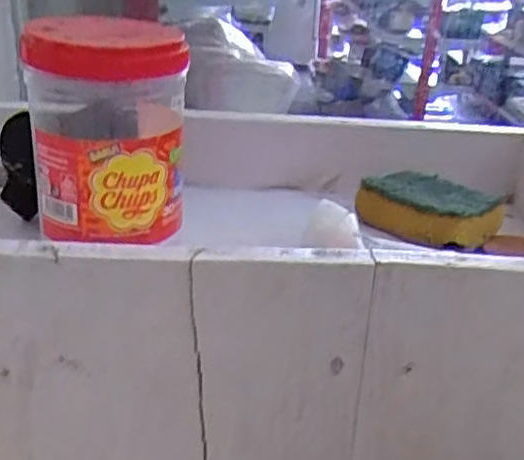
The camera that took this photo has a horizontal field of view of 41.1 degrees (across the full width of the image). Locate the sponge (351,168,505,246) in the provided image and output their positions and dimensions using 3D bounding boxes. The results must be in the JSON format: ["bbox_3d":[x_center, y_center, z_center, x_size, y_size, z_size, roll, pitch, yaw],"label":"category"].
[{"bbox_3d":[0.136,-0.020,0.558,0.105,0.032,0.081,18,29,29],"label":"sponge"}]

